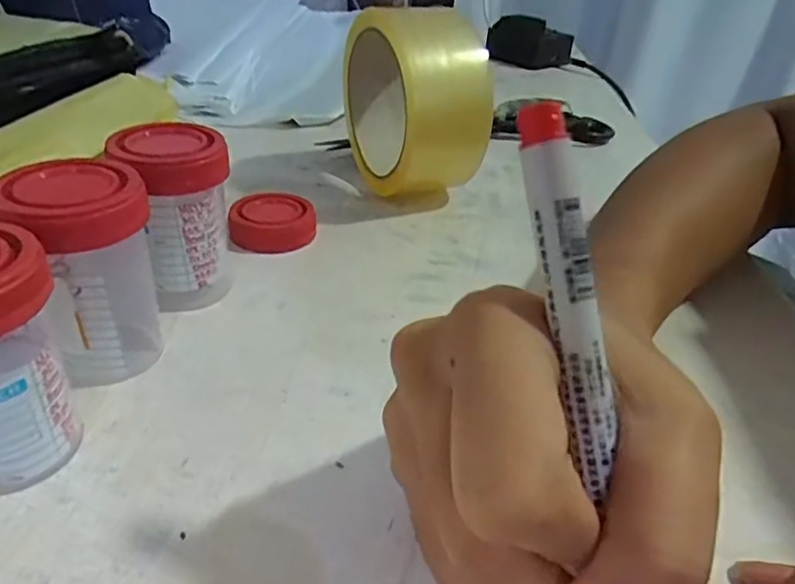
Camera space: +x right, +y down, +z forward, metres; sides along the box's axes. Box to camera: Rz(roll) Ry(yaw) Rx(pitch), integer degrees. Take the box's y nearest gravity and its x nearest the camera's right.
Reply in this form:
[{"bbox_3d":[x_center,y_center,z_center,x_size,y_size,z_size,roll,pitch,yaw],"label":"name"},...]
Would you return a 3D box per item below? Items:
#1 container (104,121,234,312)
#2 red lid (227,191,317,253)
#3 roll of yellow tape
[{"bbox_3d":[-0.087,-0.029,0.235,0.039,0.069,0.037,-8,36,-20],"label":"container"},{"bbox_3d":[-0.064,-0.036,0.297,0.043,0.015,0.036,-2,35,-12],"label":"red lid"},{"bbox_3d":[0.012,-0.110,0.340,0.061,0.103,0.094,-11,37,-24],"label":"roll of yellow tape"}]

